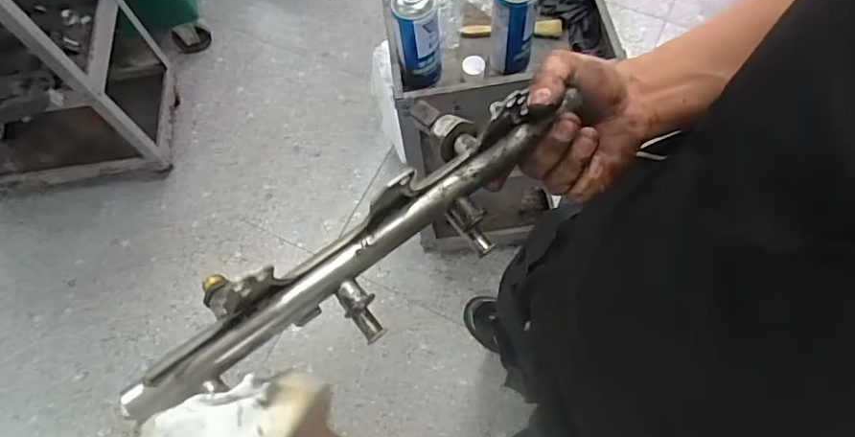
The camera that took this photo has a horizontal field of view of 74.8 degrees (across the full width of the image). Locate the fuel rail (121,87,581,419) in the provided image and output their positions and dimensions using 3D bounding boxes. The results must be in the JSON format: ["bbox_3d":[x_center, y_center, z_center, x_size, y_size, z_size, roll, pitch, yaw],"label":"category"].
[{"bbox_3d":[-0.034,0.019,0.332,0.290,0.036,0.071,-36,71,-18],"label":"fuel rail"}]

